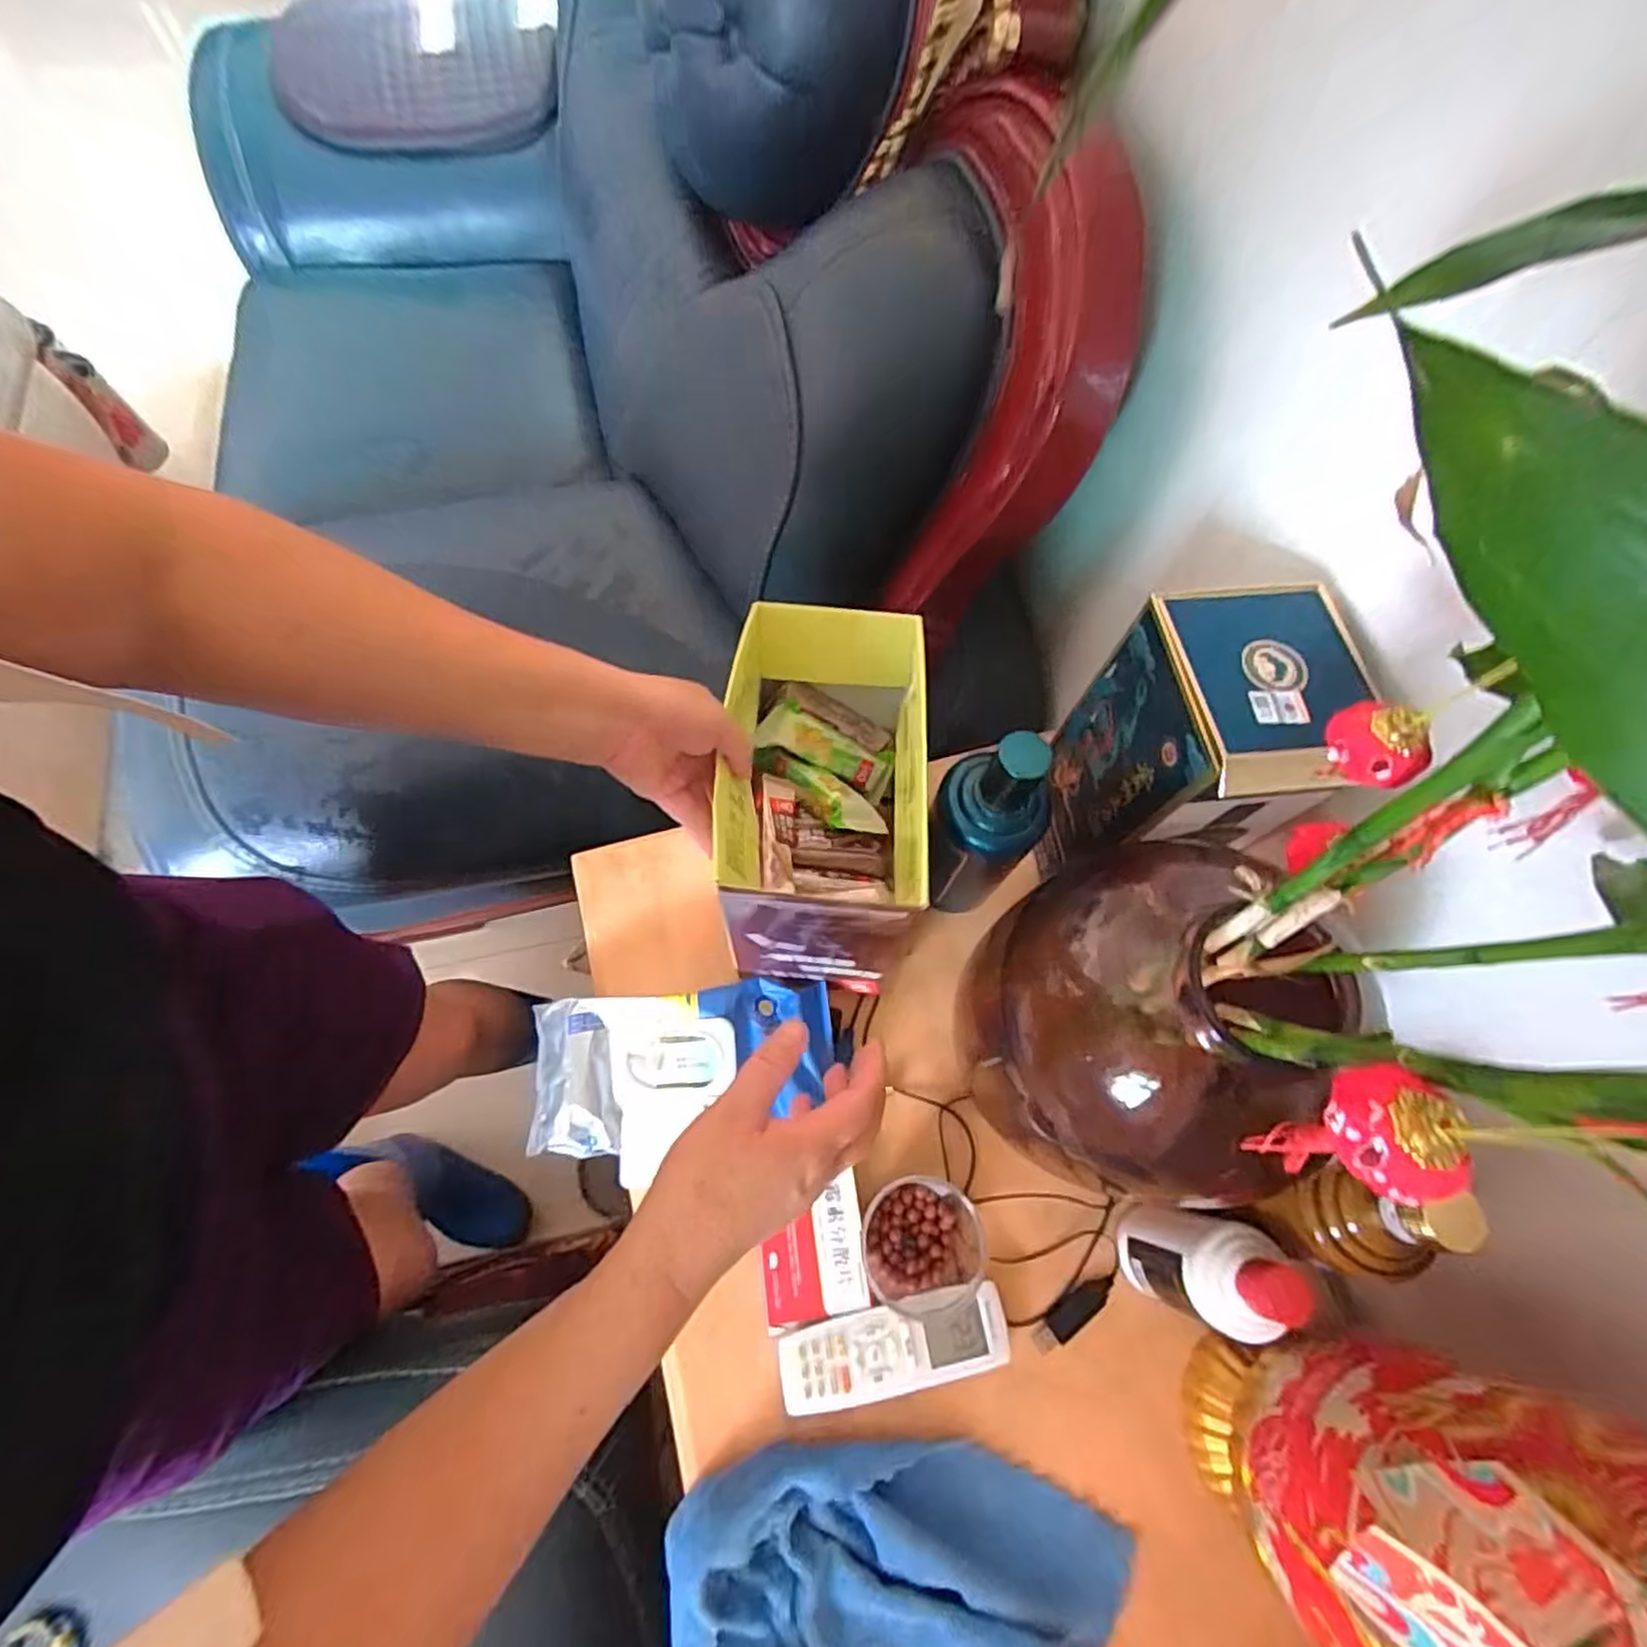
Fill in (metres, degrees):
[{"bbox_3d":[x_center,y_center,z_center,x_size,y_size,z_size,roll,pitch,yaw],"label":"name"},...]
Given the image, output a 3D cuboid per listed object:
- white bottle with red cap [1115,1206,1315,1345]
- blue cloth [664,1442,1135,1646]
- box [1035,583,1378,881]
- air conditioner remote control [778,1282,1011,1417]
[{"bbox_3d":[0.246,0.289,0.462,0.049,0.148,0.061,5,69,-1],"label":"white bottle with red cap"},{"bbox_3d":[0.053,0.499,0.433,0.276,0.030,0.191,-5,70,-5],"label":"blue cloth"},{"bbox_3d":[0.246,-0.053,0.478,0.105,0.176,0.130,-1,69,-3],"label":"box"},{"bbox_3d":[0.050,0.364,0.491,0.159,0.016,0.052,-10,70,-7],"label":"air conditioner remote control"}]

